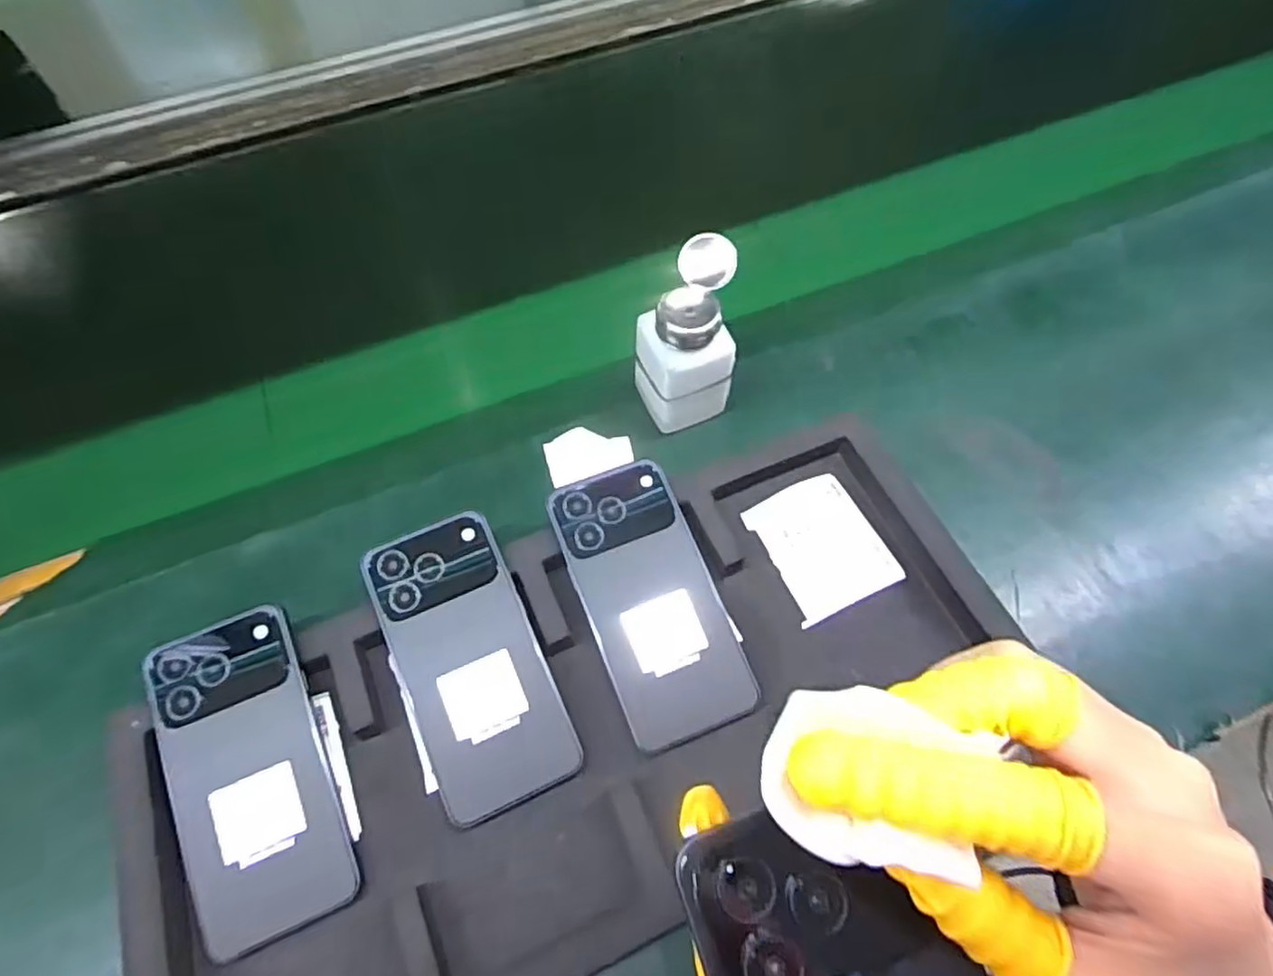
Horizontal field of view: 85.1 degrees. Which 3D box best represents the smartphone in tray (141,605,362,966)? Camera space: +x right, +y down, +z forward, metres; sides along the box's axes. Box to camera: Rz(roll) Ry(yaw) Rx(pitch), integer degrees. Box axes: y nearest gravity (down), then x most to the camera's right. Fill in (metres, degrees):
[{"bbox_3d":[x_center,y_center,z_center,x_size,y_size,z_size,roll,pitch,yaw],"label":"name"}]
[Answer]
[{"bbox_3d":[-0.203,0.147,0.360,0.074,0.007,0.158,-21,73,-15],"label":"smartphone in tray"}]

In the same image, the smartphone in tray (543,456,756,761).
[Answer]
[{"bbox_3d":[0.010,0.063,0.406,0.077,0.008,0.157,-19,73,-12],"label":"smartphone in tray"}]

